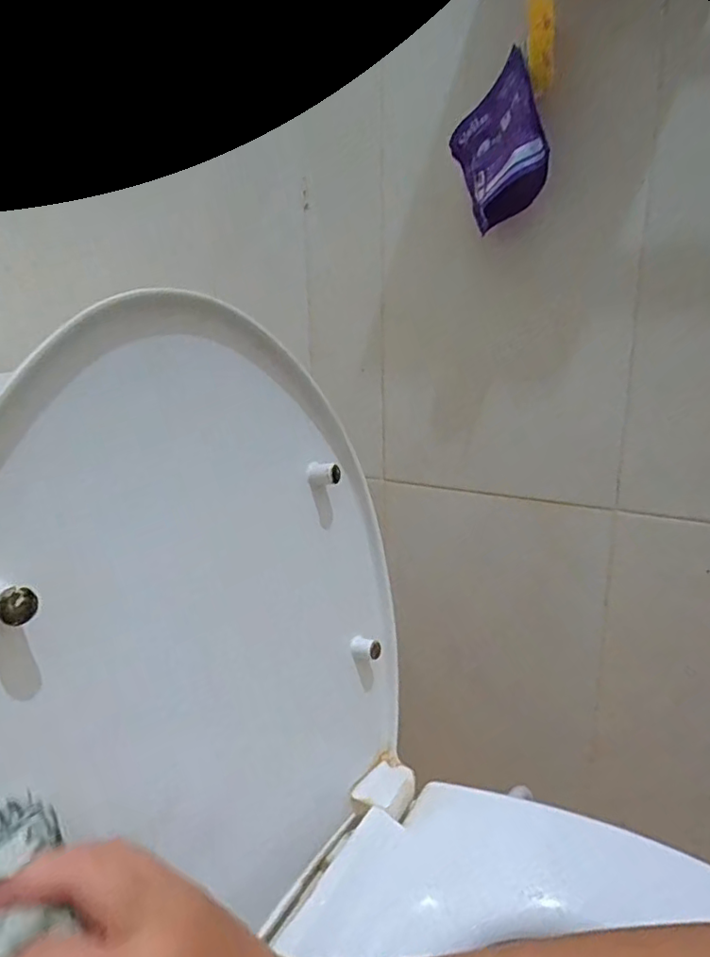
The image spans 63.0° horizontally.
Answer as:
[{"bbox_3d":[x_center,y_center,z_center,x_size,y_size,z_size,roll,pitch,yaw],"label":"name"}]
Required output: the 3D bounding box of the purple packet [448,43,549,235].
[{"bbox_3d":[0.153,-0.341,0.599,0.034,0.128,0.117,-1,-17,-25],"label":"purple packet"}]

